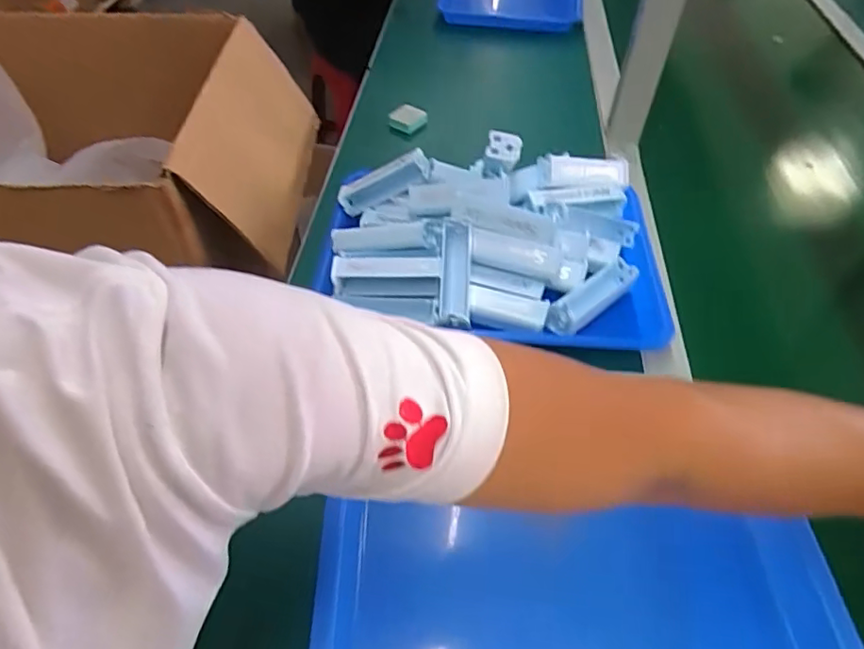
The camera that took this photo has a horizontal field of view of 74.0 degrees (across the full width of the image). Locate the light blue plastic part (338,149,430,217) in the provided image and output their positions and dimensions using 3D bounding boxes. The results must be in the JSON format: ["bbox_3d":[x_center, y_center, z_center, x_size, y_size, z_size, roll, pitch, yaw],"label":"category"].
[{"bbox_3d":[-0.052,-0.152,0.618,0.105,0.029,0.028,-22,46,19],"label":"light blue plastic part"}]

